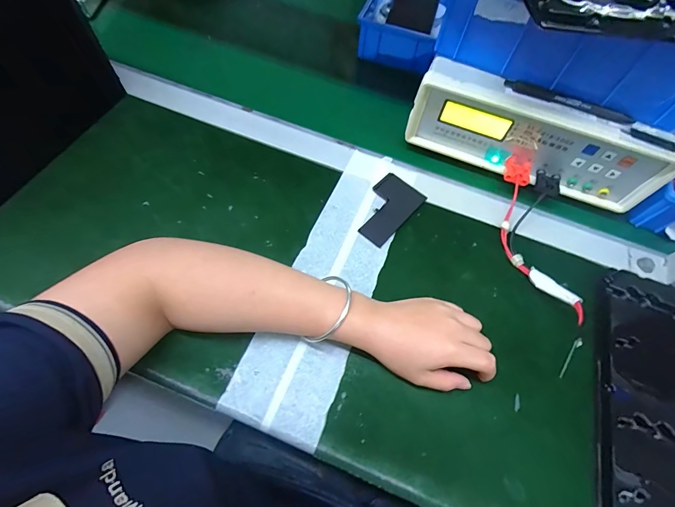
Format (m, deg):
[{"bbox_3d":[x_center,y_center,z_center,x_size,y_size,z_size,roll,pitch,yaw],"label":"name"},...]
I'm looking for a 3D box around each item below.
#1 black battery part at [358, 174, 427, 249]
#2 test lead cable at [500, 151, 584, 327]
[{"bbox_3d":[0.060,-0.056,0.412,0.059,0.005,0.098,39,66,15],"label":"black battery part"},{"bbox_3d":[0.227,-0.019,0.389,0.061,0.042,0.205,12,62,2],"label":"test lead cable"}]

